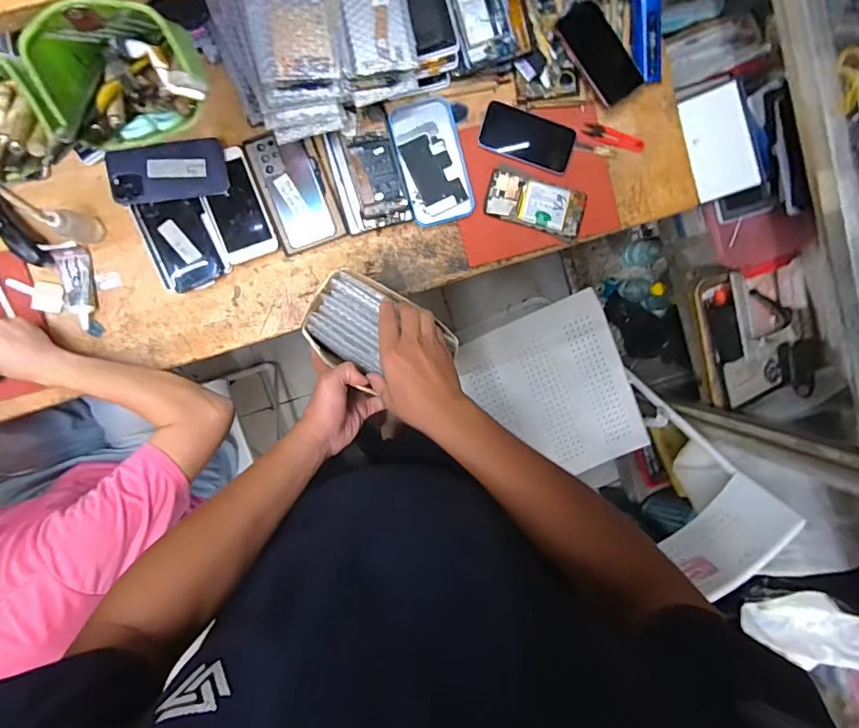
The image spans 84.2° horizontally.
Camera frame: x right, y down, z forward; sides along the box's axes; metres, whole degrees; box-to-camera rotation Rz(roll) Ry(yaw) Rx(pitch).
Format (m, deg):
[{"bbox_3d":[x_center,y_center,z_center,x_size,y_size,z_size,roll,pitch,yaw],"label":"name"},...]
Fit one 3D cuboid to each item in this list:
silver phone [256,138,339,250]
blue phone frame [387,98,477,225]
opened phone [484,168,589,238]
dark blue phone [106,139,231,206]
[{"bbox_3d":[-0.197,-0.256,0.703,0.074,0.010,0.153,-20,98,-4],"label":"silver phone"},{"bbox_3d":[0.004,-0.306,0.721,0.094,0.016,0.181,-15,97,-5],"label":"blue phone frame"},{"bbox_3d":[0.166,-0.248,0.734,0.157,0.014,0.072,13,94,-7],"label":"opened phone"},{"bbox_3d":[-0.368,-0.271,0.671,0.154,0.009,0.076,-11,106,-11],"label":"dark blue phone"}]

